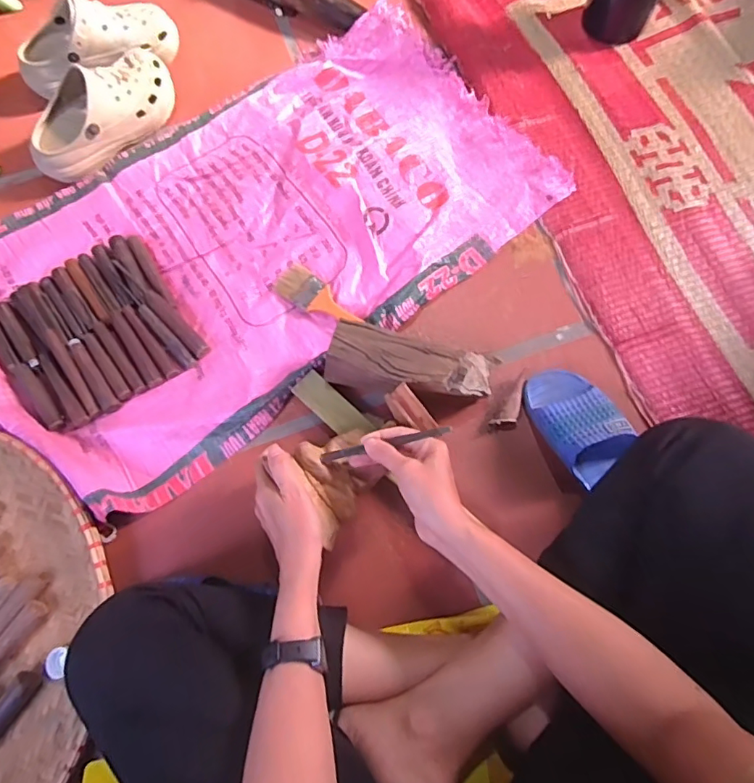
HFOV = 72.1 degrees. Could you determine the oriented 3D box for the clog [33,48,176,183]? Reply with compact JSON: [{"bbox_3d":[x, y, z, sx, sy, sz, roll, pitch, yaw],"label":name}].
[{"bbox_3d":[-0.403,-0.410,0.755,0.235,0.081,0.103,-44,76,-11],"label":"clog"}]

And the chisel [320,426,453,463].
[{"bbox_3d":[0.009,0.055,0.545,0.140,0.007,0.010,-14,73,3],"label":"chisel"}]

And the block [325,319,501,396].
[{"bbox_3d":[0.042,-0.033,0.626,0.199,0.063,0.089,4,73,3],"label":"block"}]

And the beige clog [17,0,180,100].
[{"bbox_3d":[-0.428,-0.530,0.788,0.239,0.096,0.106,-18,73,-4],"label":"beige clog"}]

